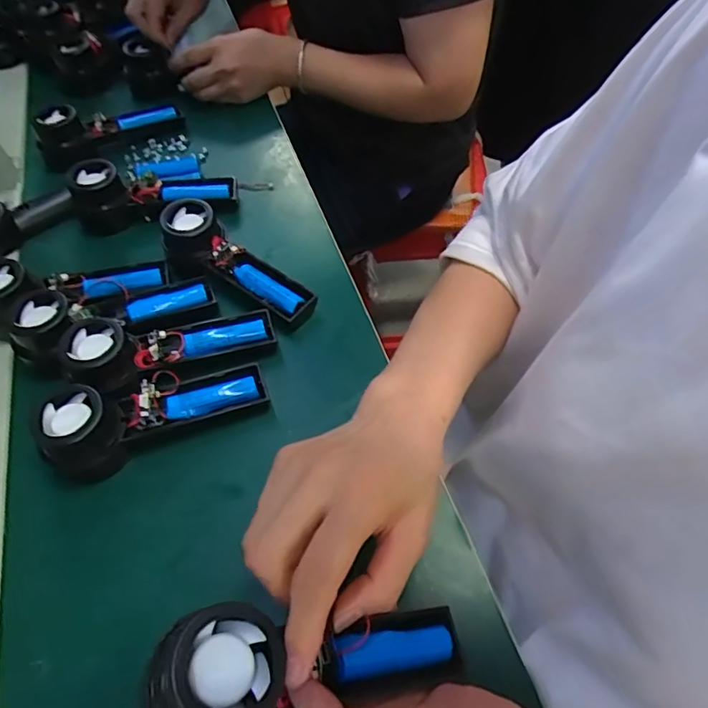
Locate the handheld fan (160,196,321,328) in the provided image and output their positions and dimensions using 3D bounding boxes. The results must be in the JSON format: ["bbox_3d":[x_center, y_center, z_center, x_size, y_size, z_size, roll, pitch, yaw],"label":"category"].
[{"bbox_3d":[-0.109,-0.076,0.461,0.157,0.045,0.058,36,64,24],"label":"handheld fan"}]

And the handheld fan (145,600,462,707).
[{"bbox_3d":[-0.019,0.149,0.254,0.162,0.038,0.052,16,48,-36],"label":"handheld fan"}]

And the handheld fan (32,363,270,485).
[{"bbox_3d":[-0.143,0.037,0.385,0.151,0.044,0.059,-20,56,-11],"label":"handheld fan"}]

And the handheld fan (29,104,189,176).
[{"bbox_3d":[-0.288,-0.271,0.609,0.168,0.042,0.060,-26,57,-13],"label":"handheld fan"}]

